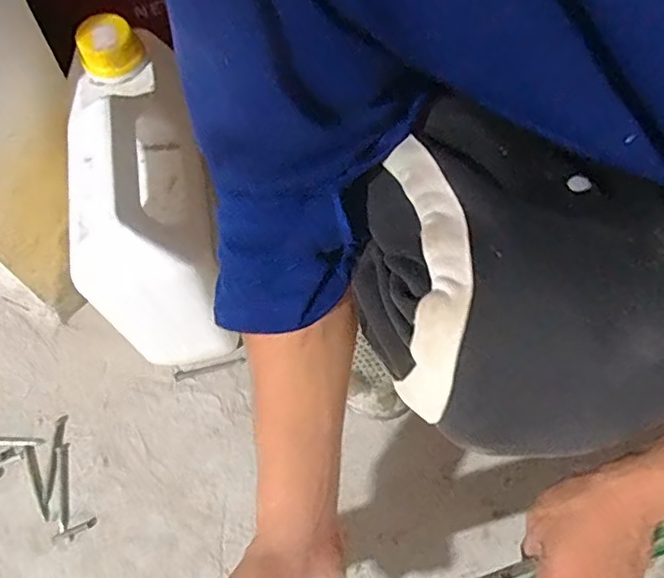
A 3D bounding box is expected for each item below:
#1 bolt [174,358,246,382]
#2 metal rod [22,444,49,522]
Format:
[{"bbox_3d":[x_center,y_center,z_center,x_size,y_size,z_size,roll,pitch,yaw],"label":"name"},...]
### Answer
[{"bbox_3d":[-0.125,0.082,0.597,0.070,0.004,0.009,-13,67,-7],"label":"bolt"},{"bbox_3d":[-0.279,0.182,0.551,0.009,0.004,0.073,-22,68,-11],"label":"metal rod"}]

